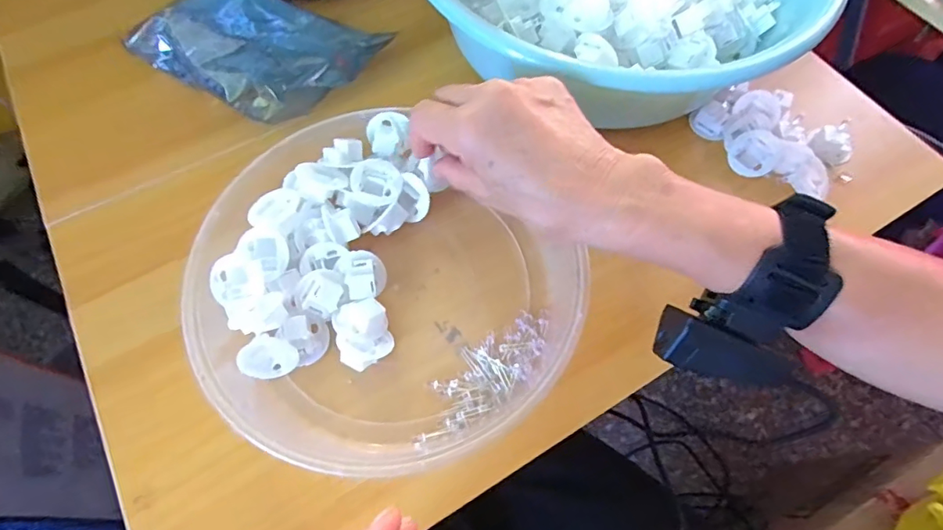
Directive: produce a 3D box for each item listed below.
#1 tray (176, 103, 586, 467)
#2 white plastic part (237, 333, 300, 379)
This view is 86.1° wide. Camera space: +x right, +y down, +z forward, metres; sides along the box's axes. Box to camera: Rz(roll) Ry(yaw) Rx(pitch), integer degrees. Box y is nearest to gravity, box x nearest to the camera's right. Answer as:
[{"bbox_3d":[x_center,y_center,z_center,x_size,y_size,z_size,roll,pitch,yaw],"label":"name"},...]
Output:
[{"bbox_3d":[-0.051,0.009,0.310,0.225,0.040,0.221,34,67,15],"label":"tray"},{"bbox_3d":[-0.120,0.056,0.297,0.033,0.026,0.008,2,19,-22],"label":"white plastic part"}]

